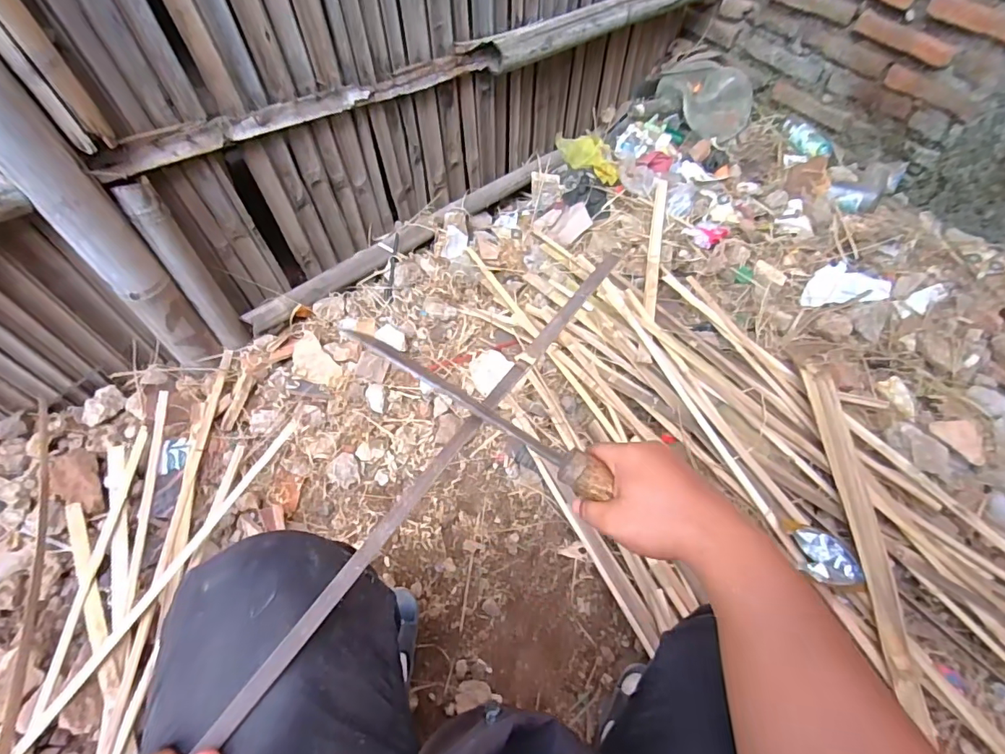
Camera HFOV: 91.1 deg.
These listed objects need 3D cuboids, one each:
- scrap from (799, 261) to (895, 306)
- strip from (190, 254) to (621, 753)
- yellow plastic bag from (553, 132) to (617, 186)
[{"bbox_3d":[0.711,-0.200,1.033,0.183,0.025,0.095,-7,59,-7],"label":"scrap"},{"bbox_3d":[-0.036,0.056,0.414,0.017,0.011,0.499,33,65,16],"label":"strip"},{"bbox_3d":[0.212,-0.546,1.236,0.111,0.029,0.173,-12,60,-10],"label":"yellow plastic bag"}]

